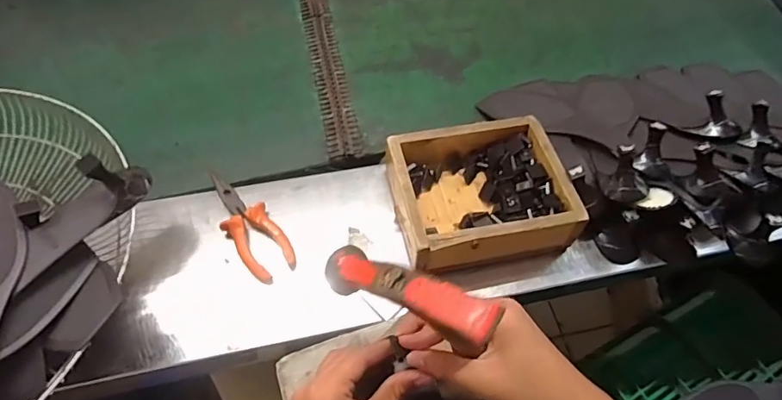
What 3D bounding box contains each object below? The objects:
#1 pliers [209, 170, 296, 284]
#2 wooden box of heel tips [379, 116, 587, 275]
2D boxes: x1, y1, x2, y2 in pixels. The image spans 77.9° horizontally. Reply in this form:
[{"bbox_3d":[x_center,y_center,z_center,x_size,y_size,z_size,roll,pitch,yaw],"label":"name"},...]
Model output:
[{"bbox_3d":[-0.158,0.024,0.530,0.050,0.020,0.142,-32,62,-21],"label":"pliers"},{"bbox_3d":[0.097,-0.006,0.533,0.182,0.056,0.163,-12,57,-10],"label":"wooden box of heel tips"}]

